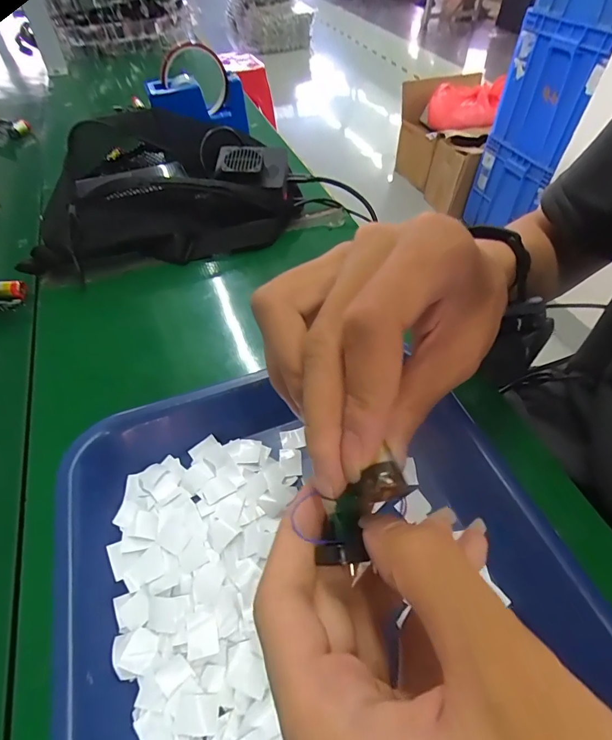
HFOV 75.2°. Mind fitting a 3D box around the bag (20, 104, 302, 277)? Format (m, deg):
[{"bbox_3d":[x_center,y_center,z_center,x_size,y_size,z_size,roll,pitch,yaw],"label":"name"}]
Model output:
[{"bbox_3d":[-0.164,-0.215,0.445,0.260,0.100,0.206,-13,53,-12],"label":"bag"}]

